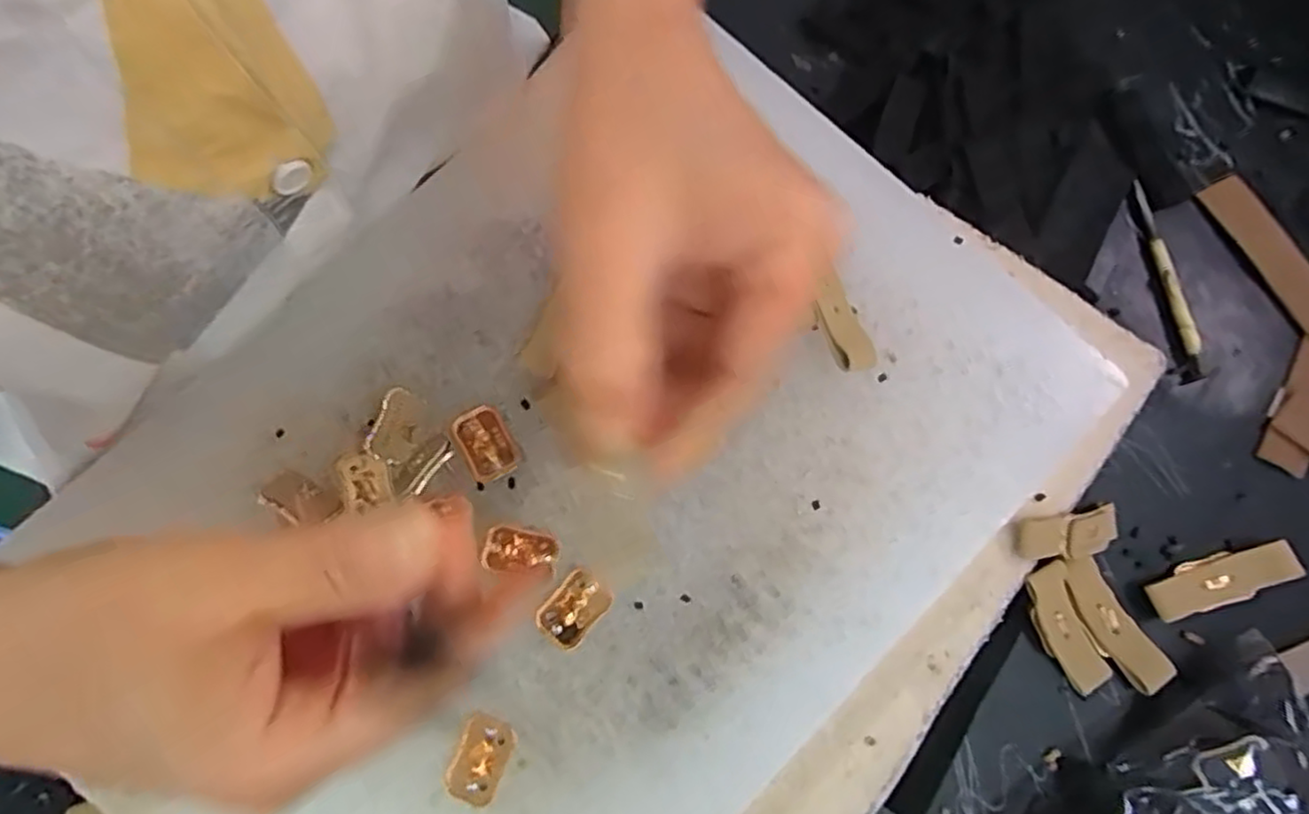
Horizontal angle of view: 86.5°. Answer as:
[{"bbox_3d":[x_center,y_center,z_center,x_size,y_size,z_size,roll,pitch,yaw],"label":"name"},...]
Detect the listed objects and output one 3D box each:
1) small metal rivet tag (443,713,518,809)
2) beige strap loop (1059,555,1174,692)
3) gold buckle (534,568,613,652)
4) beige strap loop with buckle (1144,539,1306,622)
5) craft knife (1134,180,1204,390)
[{"bbox_3d":[-0.060,0.121,0.238,0.019,0.004,0.028,23,80,6],"label":"small metal rivet tag"},{"bbox_3d":[0.184,0.085,0.278,0.018,0.019,0.060,-33,78,-5],"label":"beige strap loop"},{"bbox_3d":[-0.029,0.073,0.249,0.018,0.004,0.026,41,82,9],"label":"gold buckle"},{"bbox_3d":[0.233,0.071,0.285,0.058,0.010,0.019,-19,78,-2],"label":"beige strap loop with buckle"},{"bbox_3d":[0.233,-0.058,0.314,0.010,0.004,0.094,-11,81,27],"label":"craft knife"}]

